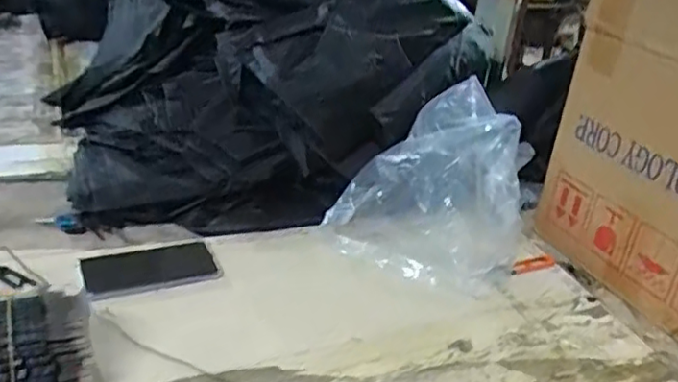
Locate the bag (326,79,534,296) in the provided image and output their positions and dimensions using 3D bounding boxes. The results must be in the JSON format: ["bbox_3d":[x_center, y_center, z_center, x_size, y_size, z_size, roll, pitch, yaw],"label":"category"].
[{"bbox_3d":[0.146,-0.011,0.870,0.221,0.175,0.259,20,30,24],"label":"bag"}]

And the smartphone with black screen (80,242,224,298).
[{"bbox_3d":[-0.228,0.090,0.781,0.154,0.008,0.091,-8,31,-26],"label":"smartphone with black screen"}]

